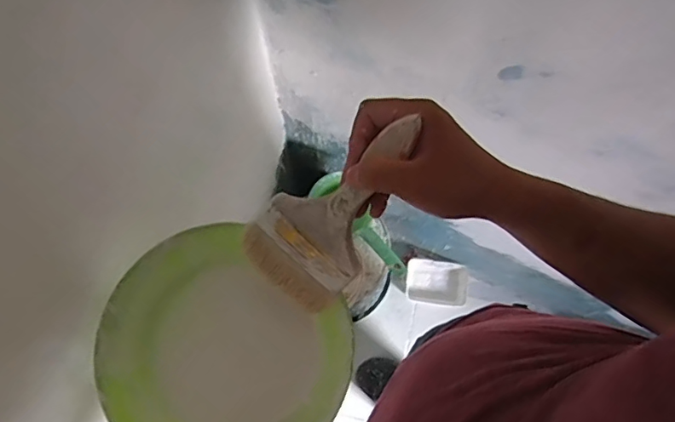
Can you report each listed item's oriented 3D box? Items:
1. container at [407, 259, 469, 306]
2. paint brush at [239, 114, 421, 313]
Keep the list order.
[{"bbox_3d":[0.283,0.202,1.467,0.169,0.042,0.119,9,76,3],"label":"container"},{"bbox_3d":[-0.003,0.002,0.407,0.089,0.020,0.193,48,124,11],"label":"paint brush"}]

